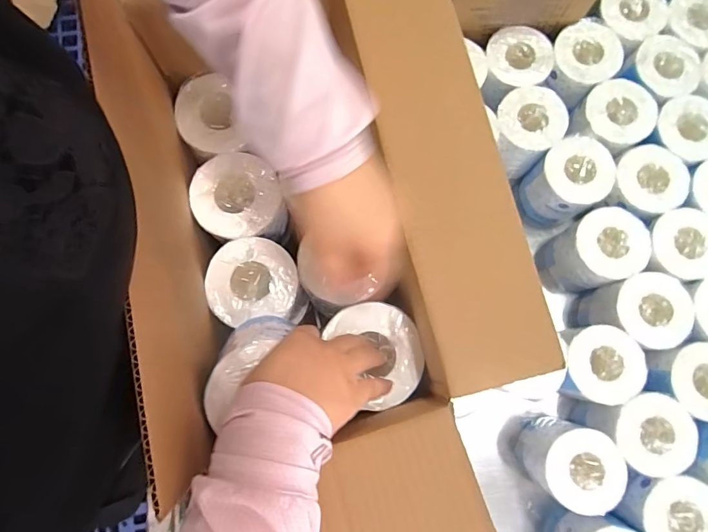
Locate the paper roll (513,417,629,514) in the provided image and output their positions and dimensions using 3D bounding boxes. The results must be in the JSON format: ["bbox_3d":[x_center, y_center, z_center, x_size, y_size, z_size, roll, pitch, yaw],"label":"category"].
[{"bbox_3d":[0.277,0.254,0.571,0.095,0.099,0.091,0,80,1],"label":"paper roll"}]

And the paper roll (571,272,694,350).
[{"bbox_3d":[0.382,0.067,0.620,0.112,0.122,0.099,0,80,1],"label":"paper roll"}]

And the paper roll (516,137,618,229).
[{"bbox_3d":[0.310,-0.120,0.656,0.093,0.113,0.102,0,80,1],"label":"paper roll"}]

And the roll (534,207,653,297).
[{"bbox_3d":[0.343,-0.019,0.633,0.109,0.108,0.102,-20,81,-3],"label":"roll"}]

